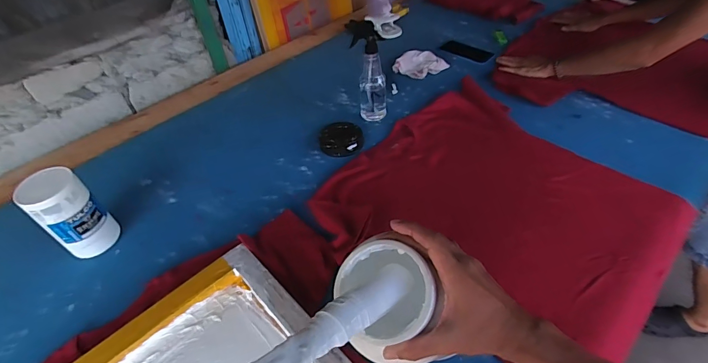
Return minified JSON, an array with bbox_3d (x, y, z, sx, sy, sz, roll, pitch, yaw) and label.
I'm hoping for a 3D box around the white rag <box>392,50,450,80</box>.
[{"bbox_3d":[0.202,-0.358,1.151,0.139,0.035,0.121,-34,51,-25],"label":"white rag"}]

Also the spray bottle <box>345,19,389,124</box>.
[{"bbox_3d":[0.038,-0.279,0.945,0.081,0.226,0.077,-4,45,2],"label":"spray bottle"}]

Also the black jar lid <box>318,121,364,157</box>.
[{"bbox_3d":[-0.031,-0.104,0.925,0.106,0.034,0.094,-8,45,-1],"label":"black jar lid"}]

